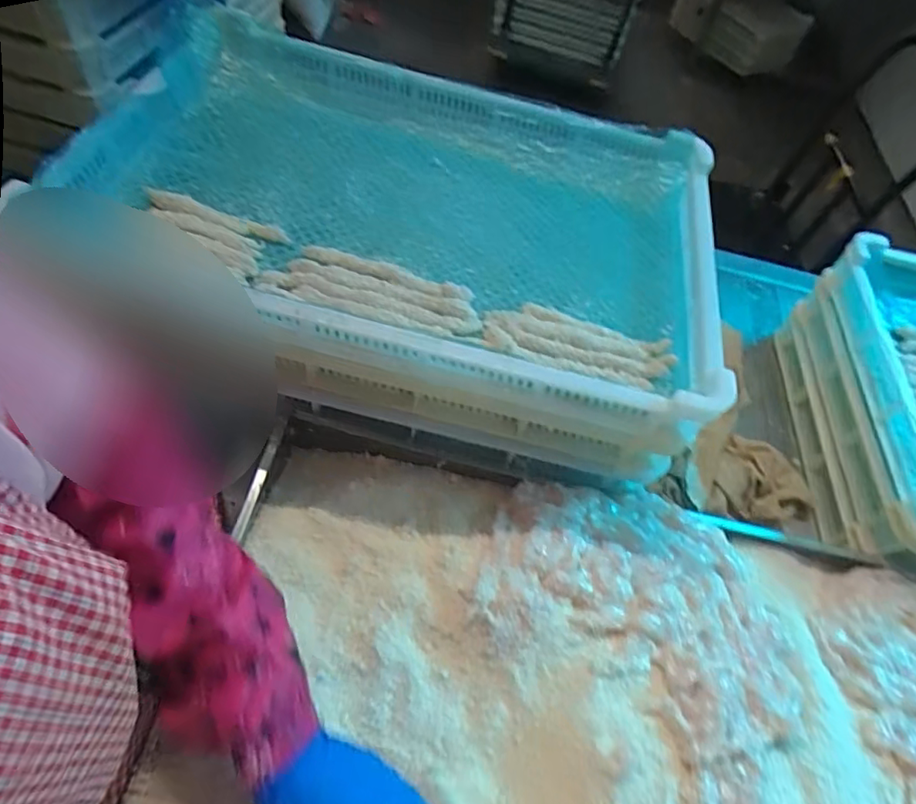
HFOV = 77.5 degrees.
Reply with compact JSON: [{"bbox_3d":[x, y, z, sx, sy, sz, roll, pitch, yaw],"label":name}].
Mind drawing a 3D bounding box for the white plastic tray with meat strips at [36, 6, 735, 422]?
[{"bbox_3d":[-0.033,-0.209,0.582,0.614,0.090,0.393,21,56,4],"label":"white plastic tray with meat strips"}]

